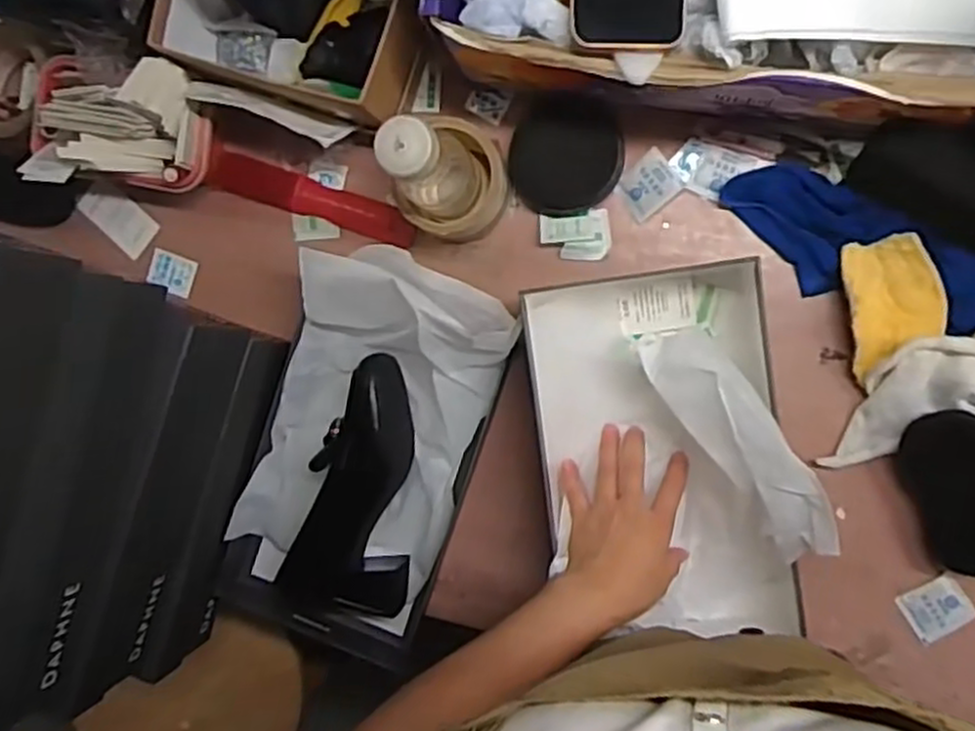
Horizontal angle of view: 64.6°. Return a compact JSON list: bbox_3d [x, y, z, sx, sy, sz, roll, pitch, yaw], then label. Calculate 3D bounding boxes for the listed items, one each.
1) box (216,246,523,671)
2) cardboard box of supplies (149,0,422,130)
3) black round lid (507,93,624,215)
[{"bbox_3d":[-0.108,0.078,0.650,0.182,0.088,0.341,22,96,8],"label":"box"},{"bbox_3d":[-0.152,-0.267,0.624,0.199,0.090,0.109,20,96,8],"label":"cardboard box of supplies"},{"bbox_3d":[0.064,-0.172,0.630,0.090,0.012,0.096,4,115,9],"label":"black round lid"}]

